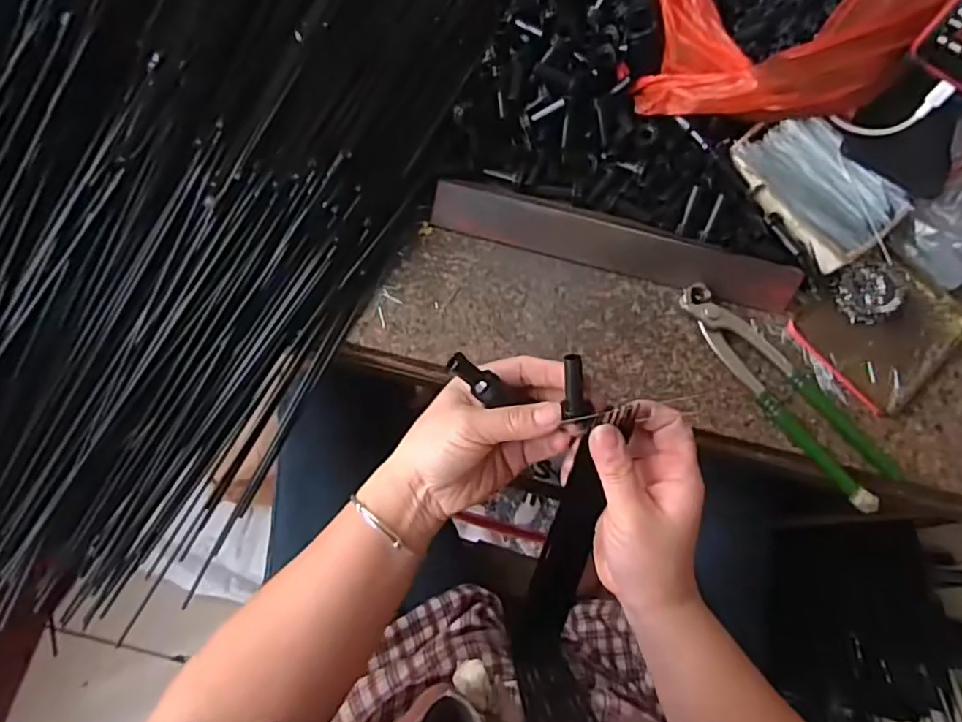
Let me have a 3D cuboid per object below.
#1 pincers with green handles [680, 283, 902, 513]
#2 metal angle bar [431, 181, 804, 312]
[{"bbox_3d":[0.228,0.017,0.427,0.050,0.026,0.195,-36,75,-11],"label":"pincers with green handles"},{"bbox_3d":[0.105,-0.094,0.449,0.283,0.033,0.038,13,72,4],"label":"metal angle bar"}]

